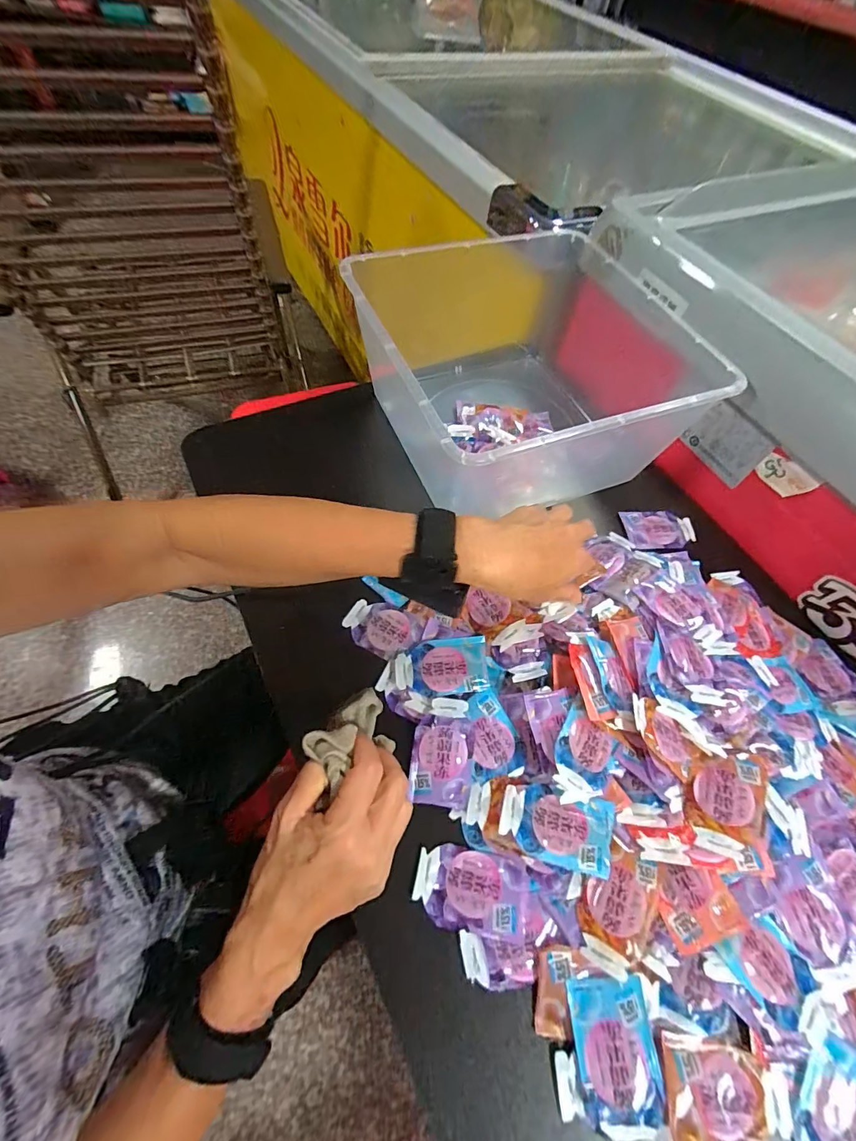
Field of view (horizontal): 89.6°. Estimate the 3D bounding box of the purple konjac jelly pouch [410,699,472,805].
[{"bbox_3d":[0.010,0.141,0.340,0.044,0.013,0.077,3,61,-3],"label":"purple konjac jelly pouch"}]

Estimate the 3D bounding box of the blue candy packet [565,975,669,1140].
[{"bbox_3d":[0.115,0.298,0.261,0.048,0.007,0.076,-2,61,-6],"label":"blue candy packet"}]

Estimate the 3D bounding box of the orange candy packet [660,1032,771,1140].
[{"bbox_3d":[0.173,0.317,0.259,0.061,0.009,0.048,10,60,1],"label":"orange candy packet"}]

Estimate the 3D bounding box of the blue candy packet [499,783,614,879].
[{"bbox_3d":[0.092,0.185,0.310,0.078,0.011,0.047,13,61,3],"label":"blue candy packet"}]

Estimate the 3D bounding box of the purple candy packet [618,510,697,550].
[{"bbox_3d":[0.254,-0.045,0.472,0.081,0.013,0.051,-4,61,-7],"label":"purple candy packet"}]

